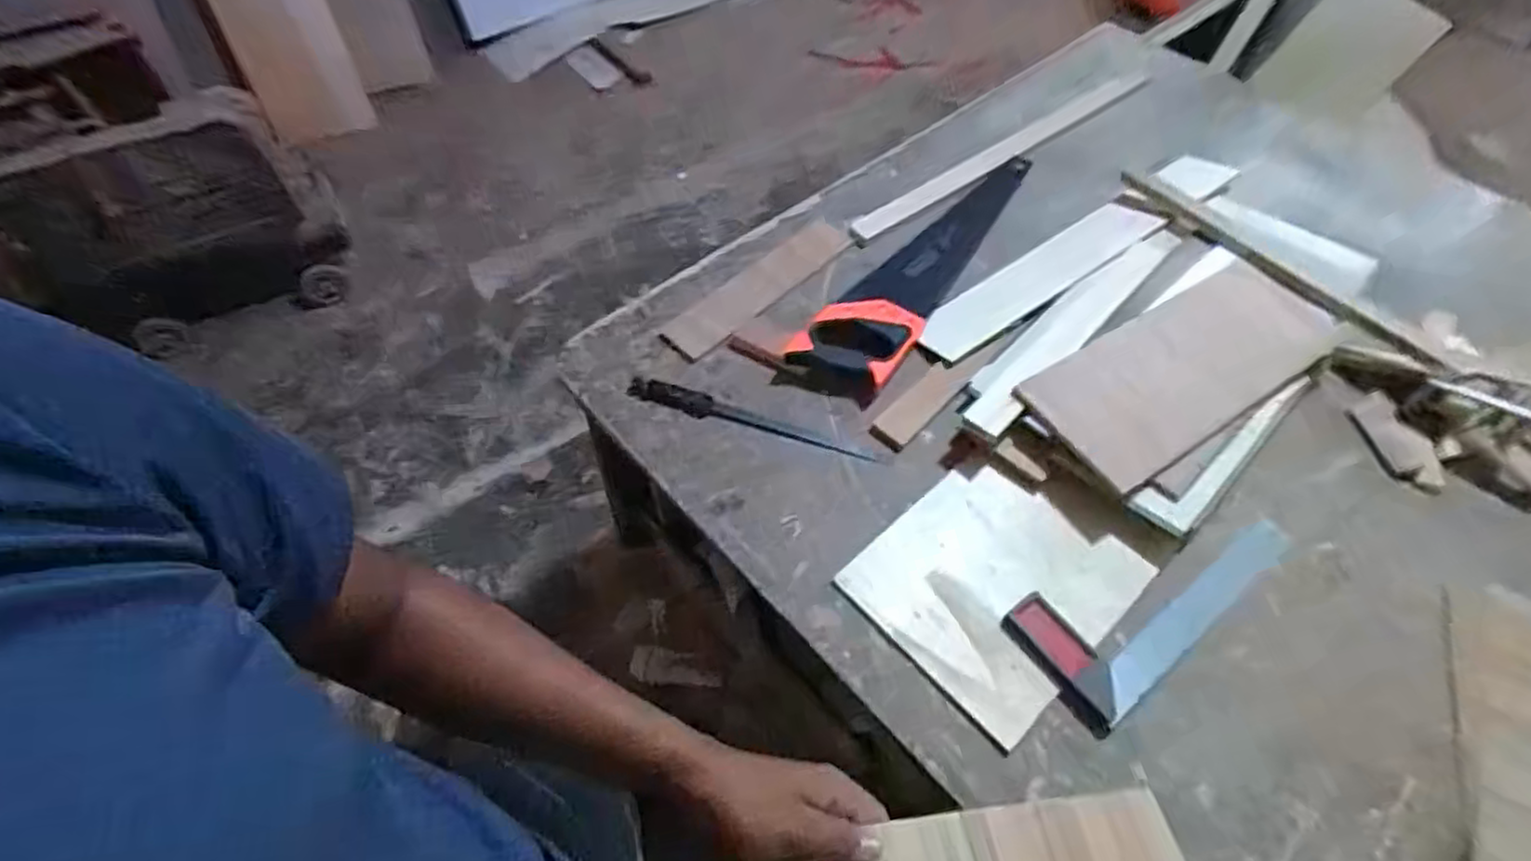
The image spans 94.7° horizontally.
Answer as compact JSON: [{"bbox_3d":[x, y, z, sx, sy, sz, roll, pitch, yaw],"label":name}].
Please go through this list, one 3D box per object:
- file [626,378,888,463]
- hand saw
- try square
[{"bbox_3d":[-0.017,-0.012,0.808,0.297,0.017,0.028,16,57,10],"label":"file"},{"bbox_3d":[0.222,-0.229,0.928,0.111,0.032,0.507,32,61,19],"label":"hand saw"},{"bbox_3d":[0.383,0.152,0.685,0.301,0.020,0.120,-29,61,-18],"label":"try square"}]

